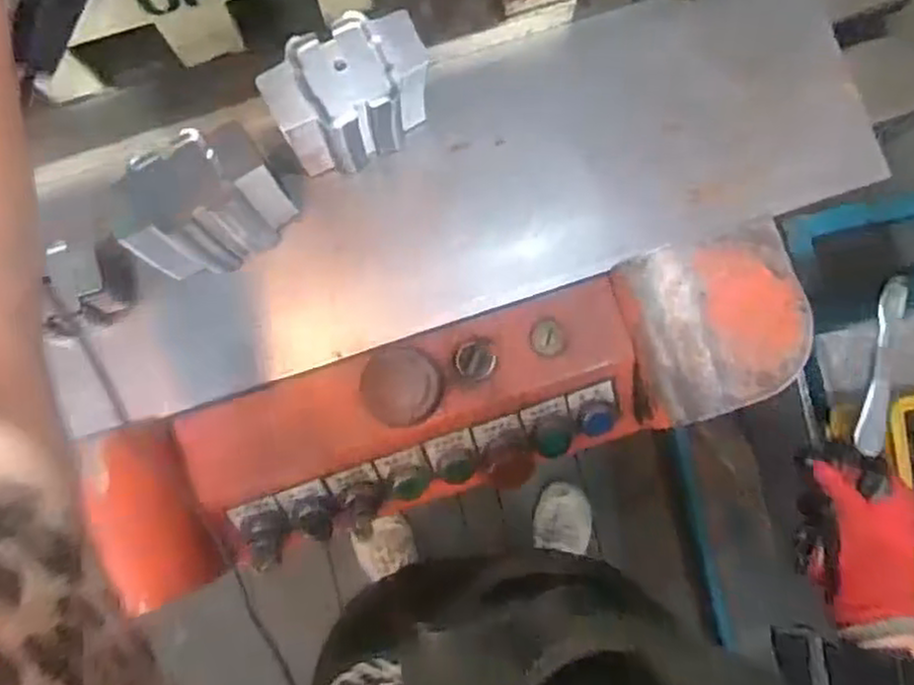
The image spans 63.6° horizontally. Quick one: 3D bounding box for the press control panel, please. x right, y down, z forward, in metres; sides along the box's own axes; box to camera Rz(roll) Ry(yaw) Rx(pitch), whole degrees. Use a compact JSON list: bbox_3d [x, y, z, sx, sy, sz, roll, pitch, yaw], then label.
[{"bbox_3d":[-0.004,0.055,0.562,0.532,0.090,0.131,-18,84,-3],"label":"press control panel"}]

